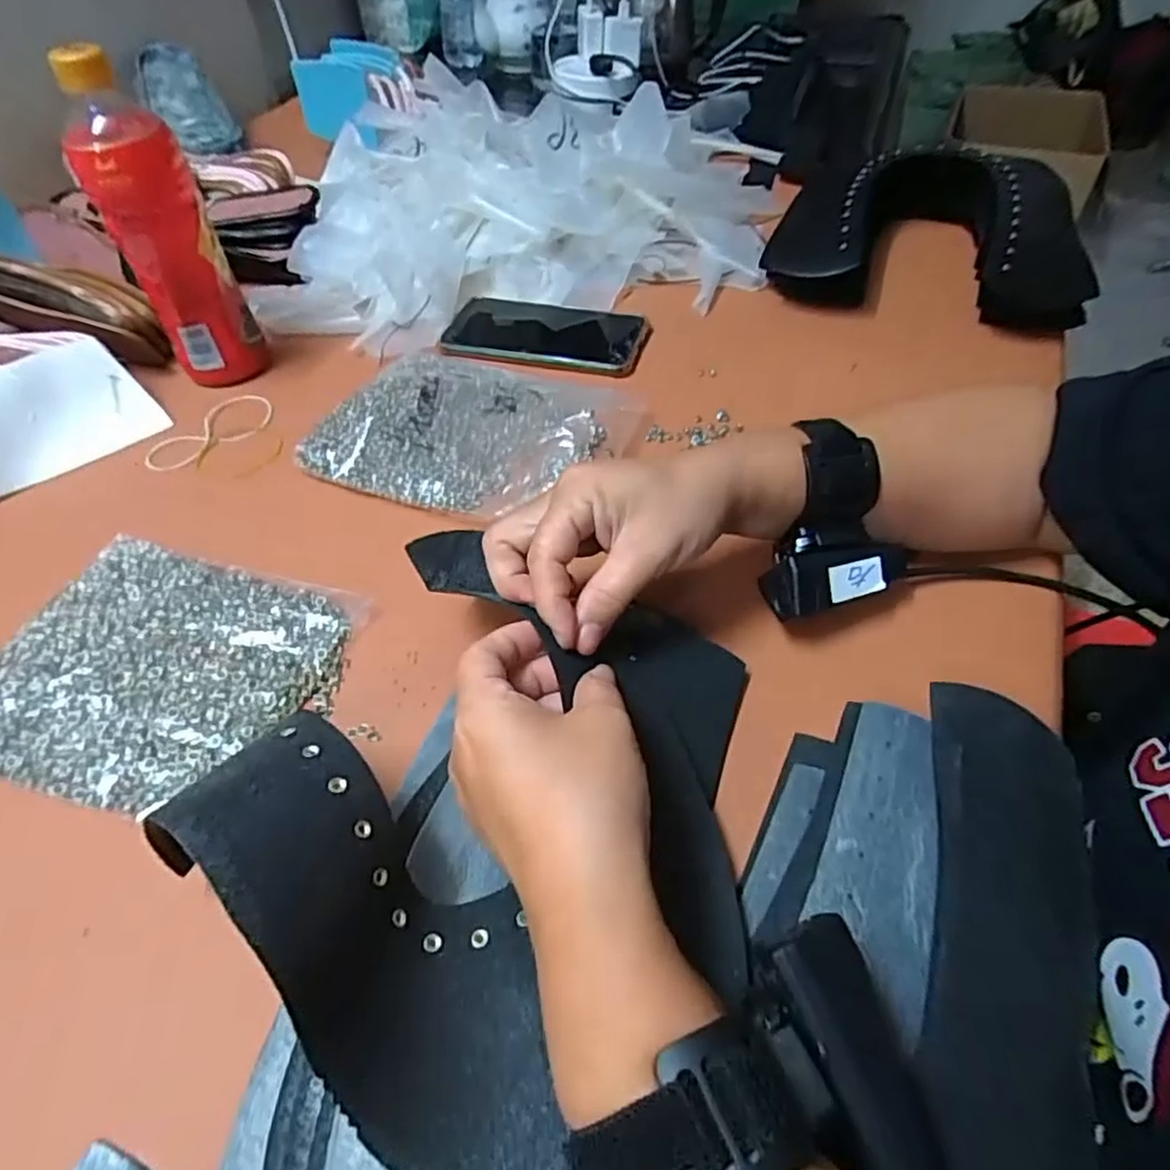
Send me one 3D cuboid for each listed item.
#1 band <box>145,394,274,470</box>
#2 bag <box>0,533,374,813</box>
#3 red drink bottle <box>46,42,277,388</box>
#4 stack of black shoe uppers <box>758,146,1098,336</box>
[{"bbox_3d":[-0.273,-0.111,0.508,0.054,0.004,0.095,28,60,20],"label":"band"},{"bbox_3d":[-0.226,0.043,0.365,0.171,0.023,0.144,12,52,13],"label":"bag"},{"bbox_3d":[-0.295,-0.245,0.484,0.065,0.204,0.058,-32,57,-22],"label":"red drink bottle"},{"bbox_3d":[0.286,-0.300,0.582,0.245,0.074,0.191,12,52,13],"label":"stack of black shoe uppers"}]

